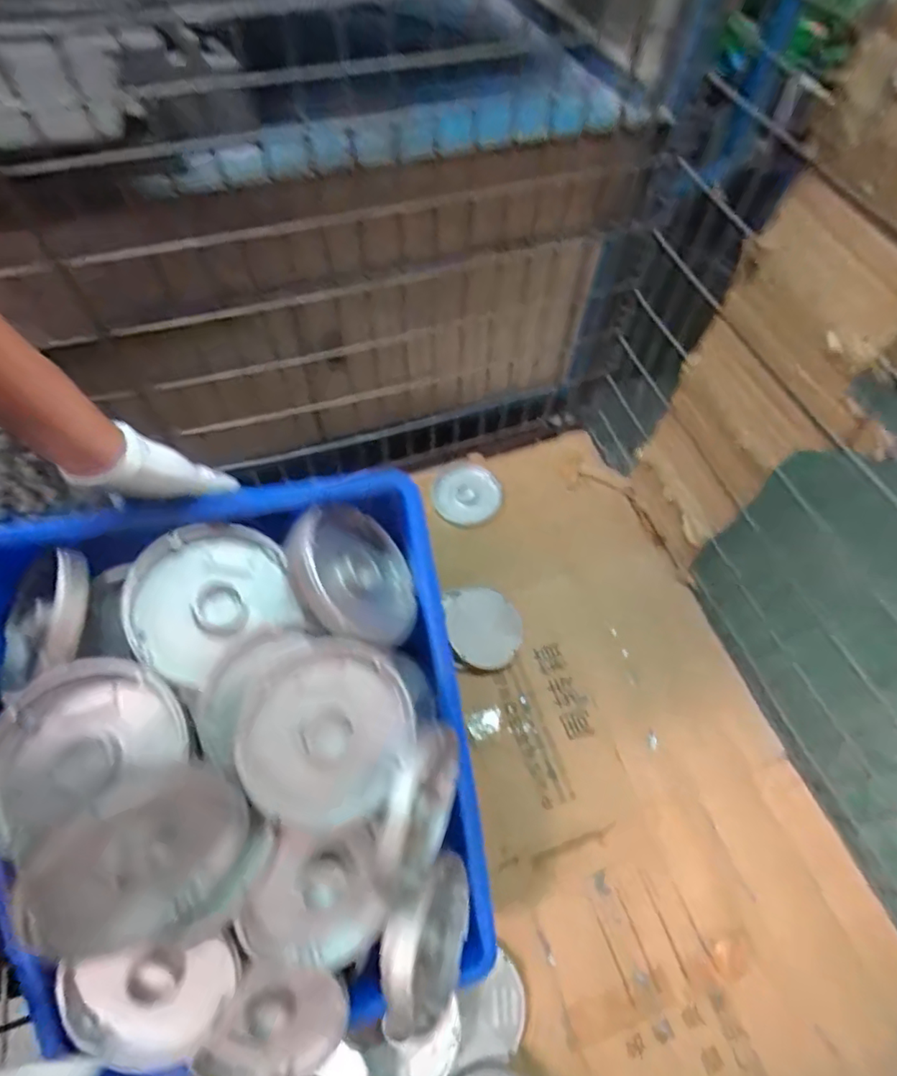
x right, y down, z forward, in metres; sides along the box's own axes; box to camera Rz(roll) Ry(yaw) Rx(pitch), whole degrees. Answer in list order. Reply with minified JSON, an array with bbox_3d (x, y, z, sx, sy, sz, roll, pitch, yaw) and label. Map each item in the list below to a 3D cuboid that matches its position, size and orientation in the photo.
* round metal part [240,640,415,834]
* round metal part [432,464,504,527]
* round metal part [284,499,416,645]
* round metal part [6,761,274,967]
[{"bbox_3d":[-0.096,0.160,0.459,0.128,0.028,0.139,5,73,-16],"label":"round metal part"},{"bbox_3d":[0.041,-0.094,1.140,0.133,0.019,0.148,19,61,9],"label":"round metal part"},{"bbox_3d":[-0.087,0.036,0.524,0.032,0.129,0.136,-24,80,27],"label":"round metal part"},{"bbox_3d":[-0.213,0.239,0.405,0.141,0.159,0.032,-43,36,-15],"label":"round metal part"}]

